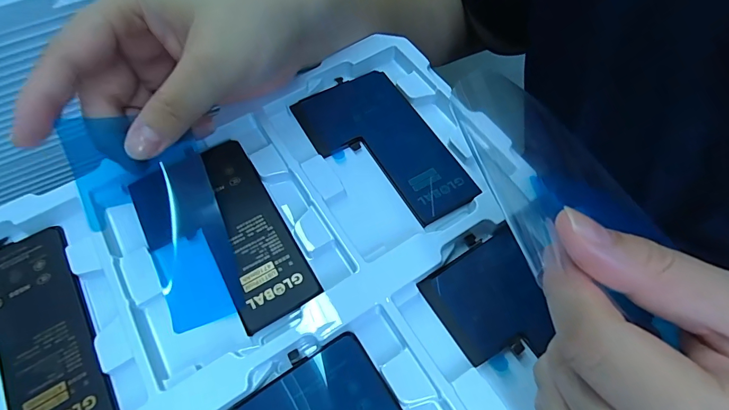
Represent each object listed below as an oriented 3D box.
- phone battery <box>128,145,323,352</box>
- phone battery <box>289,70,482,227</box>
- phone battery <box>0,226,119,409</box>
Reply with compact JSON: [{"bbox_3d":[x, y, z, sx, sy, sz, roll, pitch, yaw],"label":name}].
[{"bbox_3d":[-0.065,0.009,0.207,0.046,0.006,0.107,-29,65,-11],"label":"phone battery"},{"bbox_3d":[0.009,-0.034,0.230,0.061,0.005,0.109,-28,65,-11],"label":"phone battery"},{"bbox_3d":[-0.161,0.063,0.179,0.064,0.004,0.109,-31,66,-13],"label":"phone battery"}]

